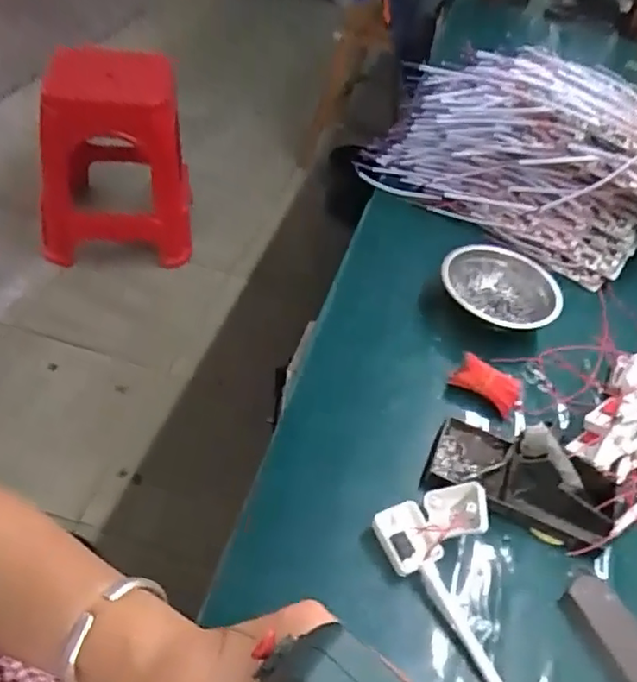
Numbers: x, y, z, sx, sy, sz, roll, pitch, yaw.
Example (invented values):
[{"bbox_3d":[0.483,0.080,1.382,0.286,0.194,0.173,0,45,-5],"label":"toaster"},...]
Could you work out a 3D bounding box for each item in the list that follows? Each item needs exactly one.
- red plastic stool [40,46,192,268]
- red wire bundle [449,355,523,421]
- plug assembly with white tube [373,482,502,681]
[{"bbox_3d":[-0.521,-0.477,1.598,0.370,0.466,0.337,-2,47,-13],"label":"red plastic stool"},{"bbox_3d":[0.162,0.039,0.596,0.063,0.030,0.035,30,48,18],"label":"red wire bundle"},{"bbox_3d":[0.109,0.175,0.448,0.084,0.036,0.151,-15,51,-24],"label":"plug assembly with white tube"}]

